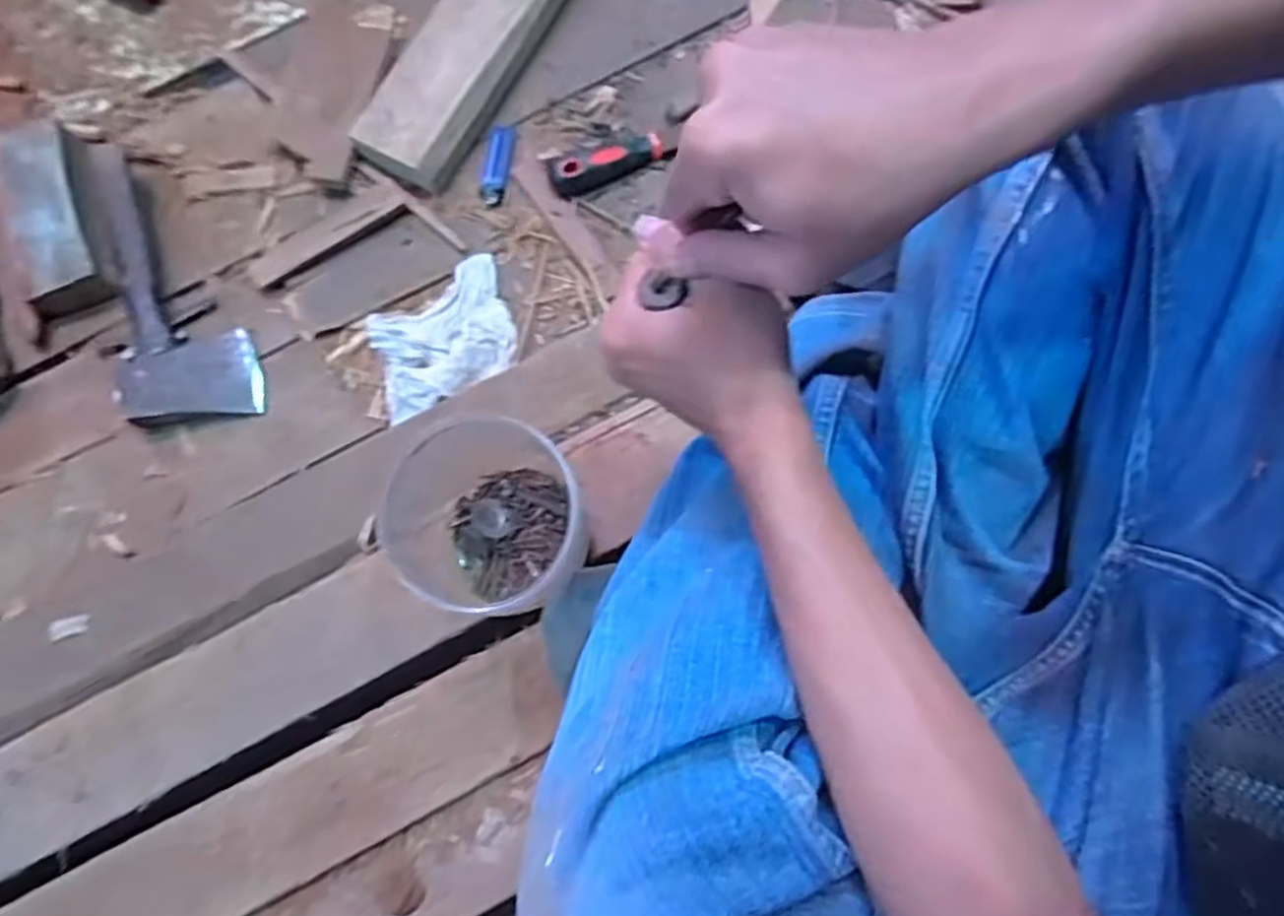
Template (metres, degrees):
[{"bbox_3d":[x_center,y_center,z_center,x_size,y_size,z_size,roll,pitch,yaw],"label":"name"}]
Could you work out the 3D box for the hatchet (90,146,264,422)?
[{"bbox_3d":[-0.409,-0.158,0.660,0.112,0.025,0.266,-9,78,-19],"label":"hatchet"}]

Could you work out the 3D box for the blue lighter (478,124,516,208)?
[{"bbox_3d":[-0.137,-0.274,0.691,0.027,0.011,0.083,6,77,3],"label":"blue lighter"}]

